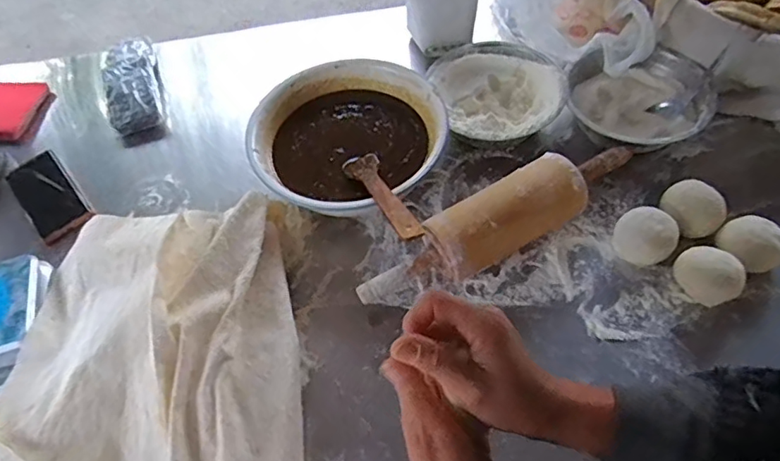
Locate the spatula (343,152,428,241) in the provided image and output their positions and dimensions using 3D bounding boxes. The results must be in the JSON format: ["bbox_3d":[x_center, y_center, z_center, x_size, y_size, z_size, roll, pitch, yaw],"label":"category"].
[{"bbox_3d":[-0.009,-0.045,0.618,0.042,0.010,0.200,-22,35,-10],"label":"spatula"}]

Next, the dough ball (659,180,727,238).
[{"bbox_3d":[0.365,-0.024,0.653,0.069,0.045,0.056,35,66,23],"label":"dough ball"}]

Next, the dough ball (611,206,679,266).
[{"bbox_3d":[0.305,0.004,0.641,0.064,0.054,0.061,-2,57,3],"label":"dough ball"}]

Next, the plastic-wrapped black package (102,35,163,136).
[{"bbox_3d":[-0.412,-0.240,0.853,0.081,0.036,0.204,-17,58,-6],"label":"plastic-wrapped black package"}]

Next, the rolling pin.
[{"bbox_3d":[0.132,-0.008,0.636,0.369,0.082,0.078,-25,59,-11],"label":"rolling pin"}]

